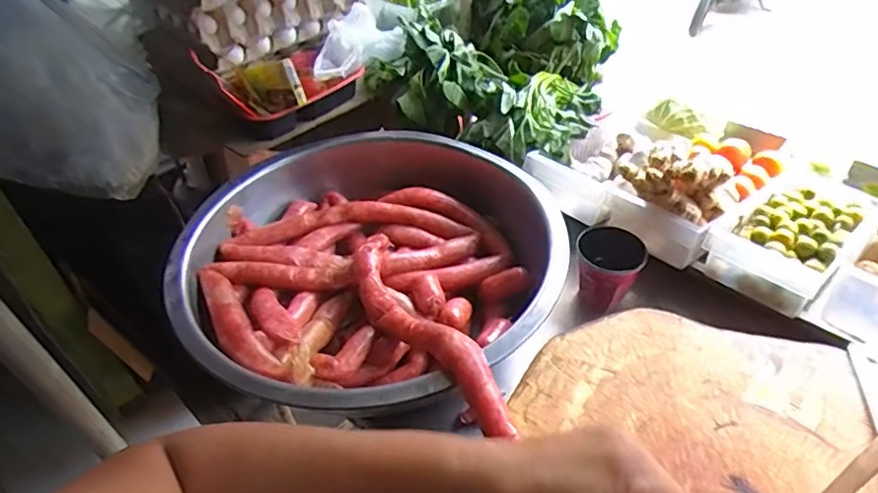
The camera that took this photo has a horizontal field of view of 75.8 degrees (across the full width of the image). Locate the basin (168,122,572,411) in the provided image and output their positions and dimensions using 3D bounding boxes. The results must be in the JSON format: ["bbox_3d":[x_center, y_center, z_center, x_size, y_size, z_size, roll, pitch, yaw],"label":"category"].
[{"bbox_3d":[-0.072,0.006,0.707,0.441,0.110,0.457,-2,43,2],"label":"basin"}]

